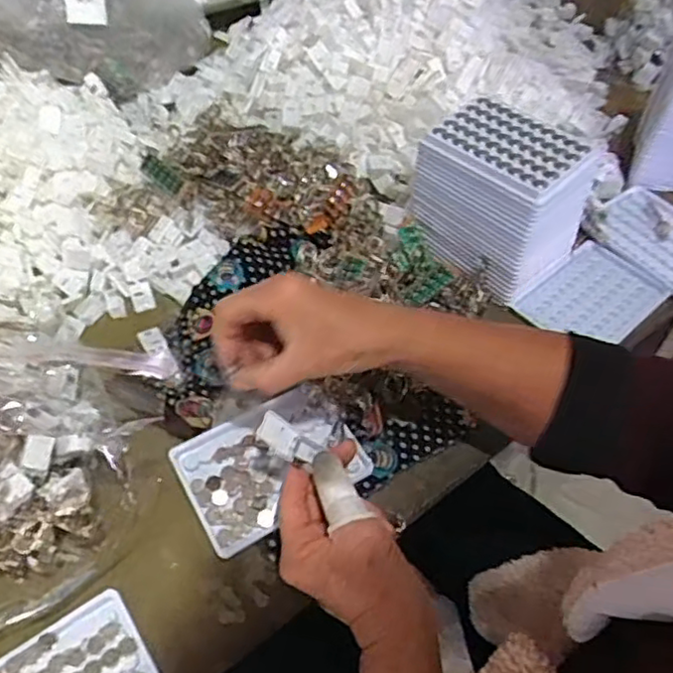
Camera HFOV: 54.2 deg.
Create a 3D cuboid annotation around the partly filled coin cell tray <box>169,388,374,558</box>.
[{"bbox_3d":[-0.051,0.096,0.503,0.128,0.014,0.094,-27,57,-19],"label":"partly filled coin cell tray"}]

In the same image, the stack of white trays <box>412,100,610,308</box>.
[{"bbox_3d":[0.150,-0.121,0.599,0.096,0.120,0.143,-37,61,-24],"label":"stack of white trays"}]

